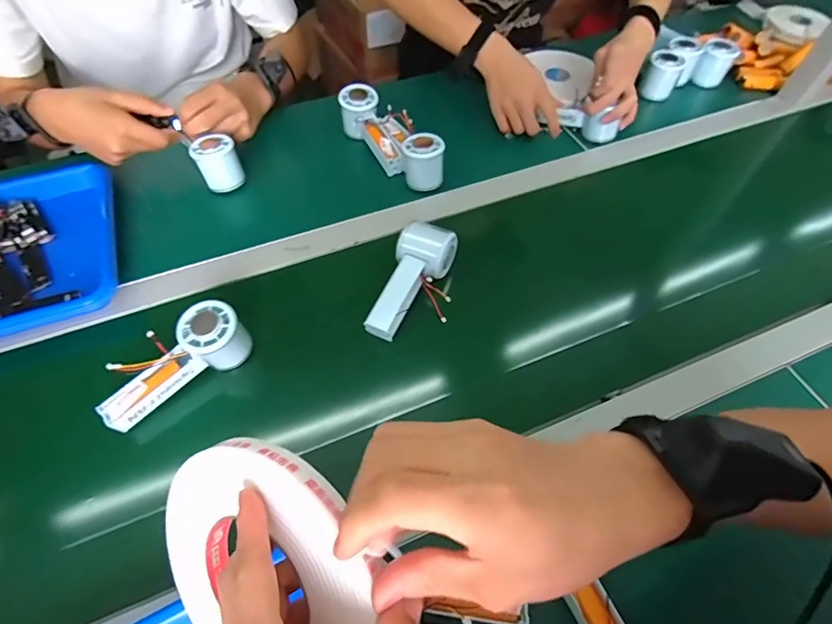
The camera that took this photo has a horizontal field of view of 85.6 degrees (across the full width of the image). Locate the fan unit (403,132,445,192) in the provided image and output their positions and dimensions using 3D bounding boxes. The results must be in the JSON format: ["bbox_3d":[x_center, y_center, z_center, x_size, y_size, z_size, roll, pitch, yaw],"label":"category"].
[{"bbox_3d":[0.011,-0.207,0.624,0.058,0.058,0.049,6,58,3],"label":"fan unit"}]

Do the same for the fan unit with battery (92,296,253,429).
[{"bbox_3d":[-0.243,0.050,0.454,0.145,0.060,0.048,-36,65,-21],"label":"fan unit with battery"}]

